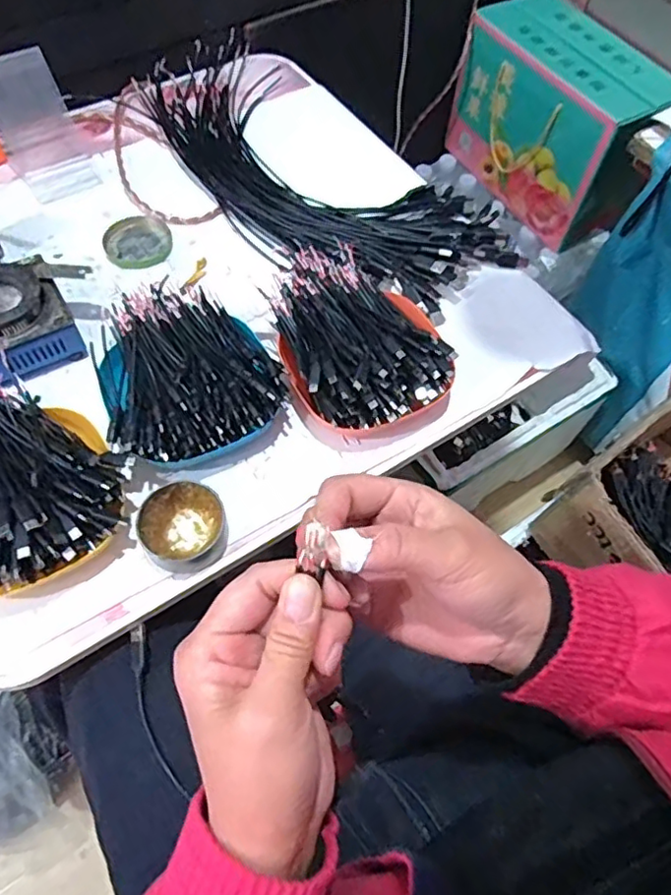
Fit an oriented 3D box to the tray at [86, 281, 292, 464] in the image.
[{"bbox_3d":[-0.125,-0.065,0.510,0.140,0.055,0.168,-19,65,-13],"label":"tray"}]

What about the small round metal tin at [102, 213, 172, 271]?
[{"bbox_3d":[-0.200,-0.209,0.615,0.065,0.011,0.060,1,62,-3],"label":"small round metal tin"}]

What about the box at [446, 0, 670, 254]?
[{"bbox_3d":[0.365,-0.539,1.014,0.159,0.239,0.321,-30,68,-17],"label":"box"}]

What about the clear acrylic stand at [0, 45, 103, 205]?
[{"bbox_3d":[-0.306,-0.331,0.626,0.080,0.092,0.094,-22,66,-14],"label":"clear acrylic stand"}]

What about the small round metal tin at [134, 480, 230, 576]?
[{"bbox_3d":[-0.114,0.060,0.460,0.062,0.027,0.065,1,62,-3],"label":"small round metal tin"}]

